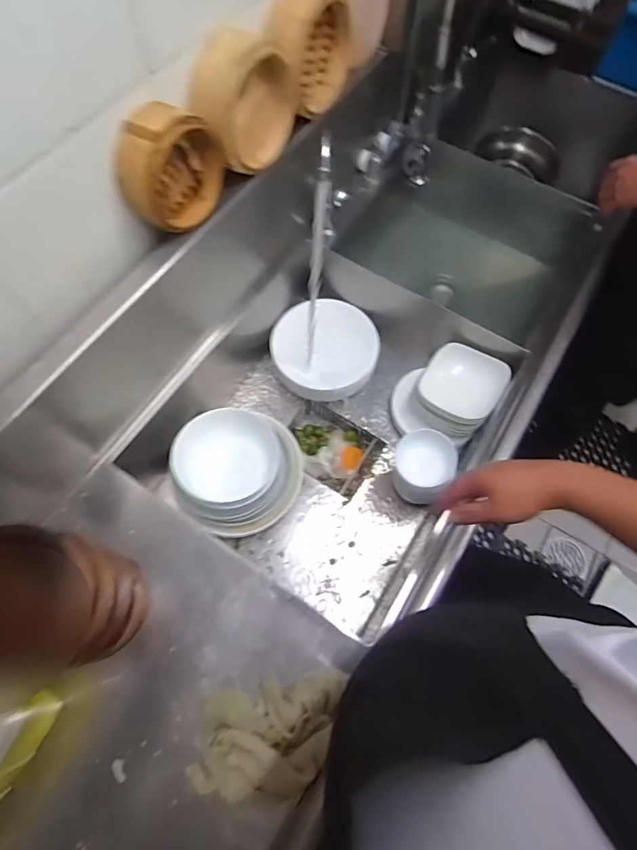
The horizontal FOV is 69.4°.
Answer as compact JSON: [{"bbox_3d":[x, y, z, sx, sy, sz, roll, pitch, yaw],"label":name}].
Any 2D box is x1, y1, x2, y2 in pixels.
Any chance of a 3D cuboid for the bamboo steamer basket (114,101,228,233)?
[{"bbox_3d":[-0.197,-0.351,0.624,0.065,0.134,0.155,30,69,12],"label":"bamboo steamer basket"}]

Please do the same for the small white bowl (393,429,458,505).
[{"bbox_3d":[0.193,0.068,0.833,0.110,0.060,0.119,2,66,1],"label":"small white bowl"}]

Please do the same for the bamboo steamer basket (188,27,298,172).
[{"bbox_3d":[-0.103,-0.470,0.668,0.061,0.169,0.171,33,70,13],"label":"bamboo steamer basket"}]

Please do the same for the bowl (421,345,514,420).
[{"bbox_3d":[0.287,-0.083,0.913,0.154,0.054,0.146,30,69,12],"label":"bowl"}]

